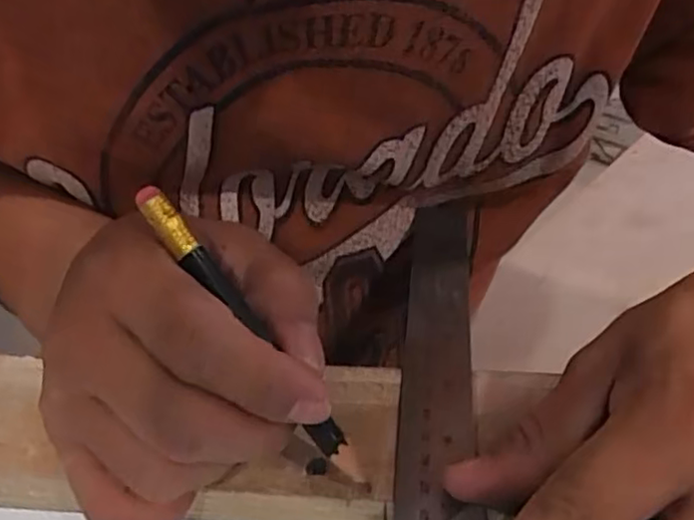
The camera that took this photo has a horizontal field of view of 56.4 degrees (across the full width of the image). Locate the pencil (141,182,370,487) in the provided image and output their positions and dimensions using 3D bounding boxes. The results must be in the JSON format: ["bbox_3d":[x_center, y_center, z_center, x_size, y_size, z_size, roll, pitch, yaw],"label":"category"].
[{"bbox_3d":[-0.027,0.023,0.195,0.010,0.109,0.006,-26,12,48],"label":"pencil"}]

